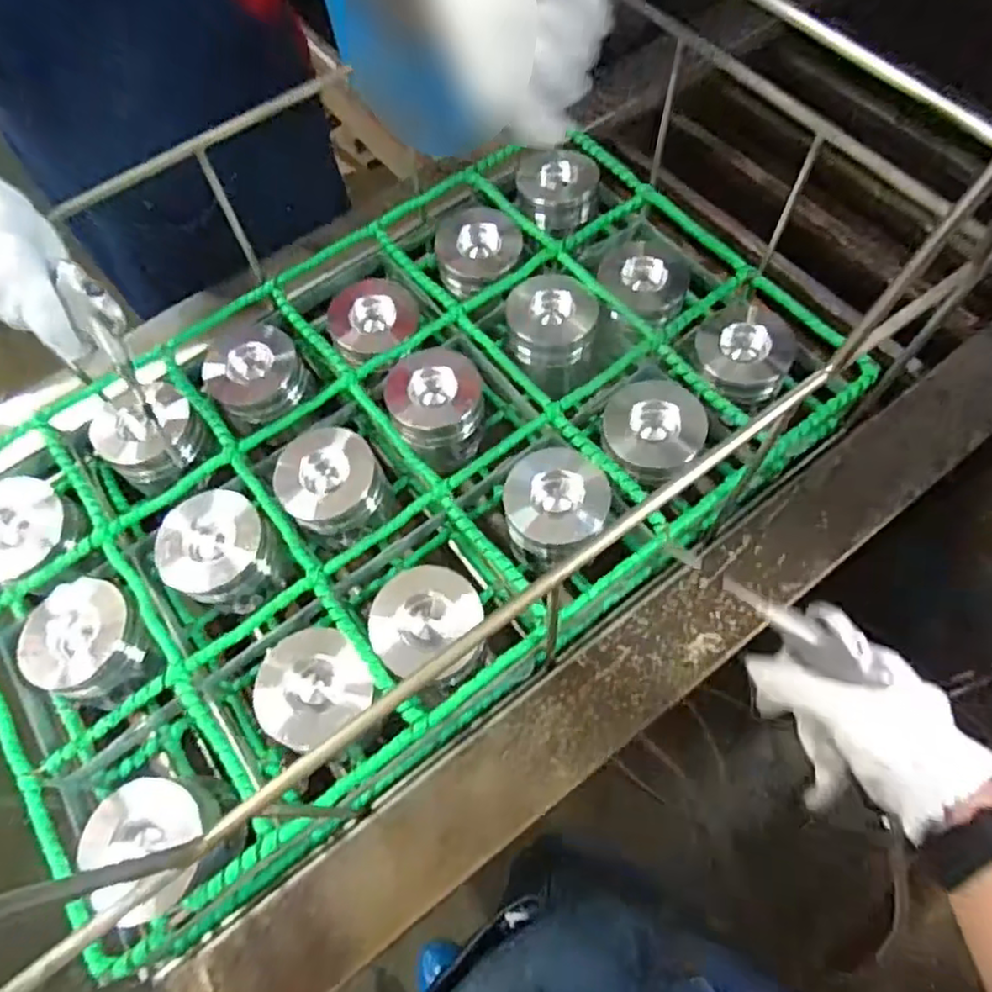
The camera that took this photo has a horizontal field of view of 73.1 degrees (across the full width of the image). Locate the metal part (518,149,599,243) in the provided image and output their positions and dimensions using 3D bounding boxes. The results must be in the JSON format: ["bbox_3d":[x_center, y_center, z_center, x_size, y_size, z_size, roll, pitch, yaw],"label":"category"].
[{"bbox_3d":[0.068,-0.346,0.779,0.096,0.050,0.087,10,66,6],"label":"metal part"}]

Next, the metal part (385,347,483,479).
[{"bbox_3d":[-0.058,-0.087,0.676,0.090,0.084,0.092,-1,65,1],"label":"metal part"}]

